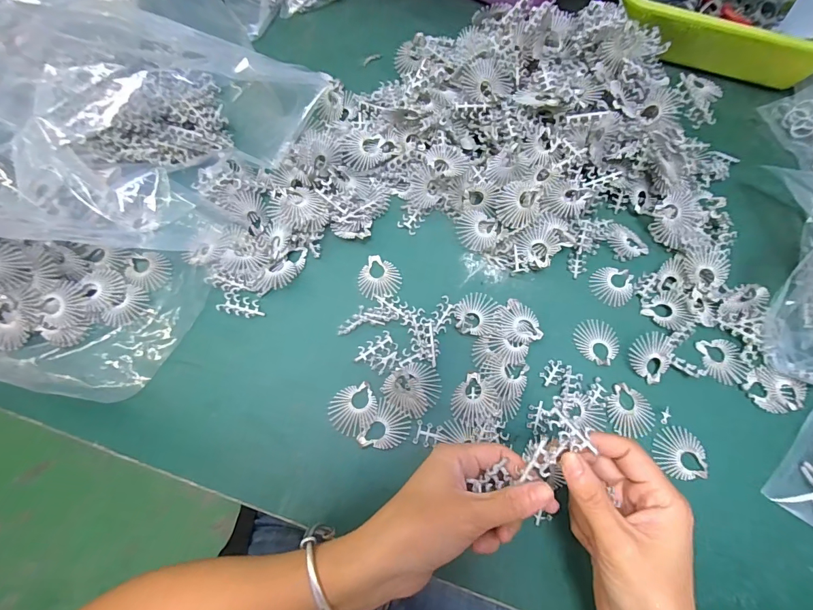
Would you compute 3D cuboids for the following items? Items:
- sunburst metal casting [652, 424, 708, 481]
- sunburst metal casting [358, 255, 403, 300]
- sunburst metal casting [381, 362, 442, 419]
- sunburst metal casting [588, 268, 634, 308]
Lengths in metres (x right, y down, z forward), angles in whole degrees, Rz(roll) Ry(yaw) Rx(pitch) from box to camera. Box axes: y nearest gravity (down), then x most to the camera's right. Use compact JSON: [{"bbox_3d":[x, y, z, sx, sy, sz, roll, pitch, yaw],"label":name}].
[{"bbox_3d":[0.227,0.123,0.328,0.040,0.006,0.041,2,70,-1],"label":"sunburst metal casting"},{"bbox_3d":[-0.025,-0.025,0.376,0.041,0.004,0.041,1,70,-2],"label":"sunburst metal casting"},{"bbox_3d":[0.005,0.071,0.339,0.044,0.004,0.045,1,70,-2],"label":"sunburst metal casting"},{"bbox_3d":[0.200,-0.019,0.384,0.041,0.004,0.041,16,70,4],"label":"sunburst metal casting"}]

